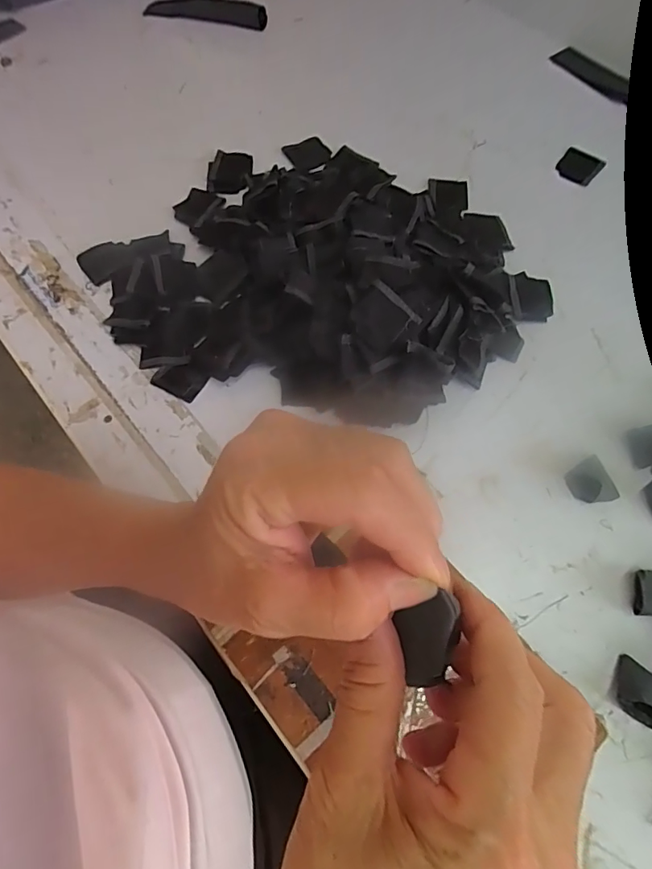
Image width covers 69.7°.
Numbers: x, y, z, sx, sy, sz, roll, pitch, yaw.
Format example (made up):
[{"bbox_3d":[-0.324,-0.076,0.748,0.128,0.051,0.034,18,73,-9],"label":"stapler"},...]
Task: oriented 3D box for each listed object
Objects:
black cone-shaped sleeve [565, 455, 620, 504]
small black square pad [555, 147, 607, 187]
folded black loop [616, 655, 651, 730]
[{"bbox_3d":[0.233,0.043,0.416,0.038,0.013,0.039,-14,66,-6],"label":"black cone-shaped sleeve"},{"bbox_3d":[0.316,-0.335,0.584,0.048,0.007,0.046,38,71,16],"label":"small black square pad"},{"bbox_3d":[0.234,0.189,0.341,0.042,0.027,0.035,35,70,15],"label":"folded black loop"}]

